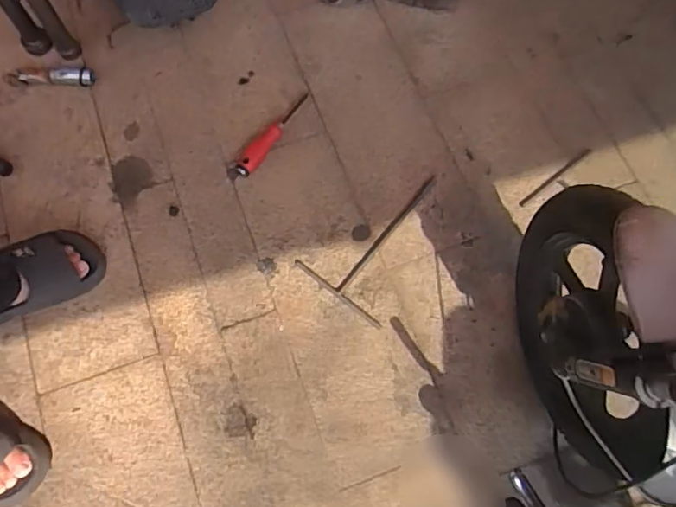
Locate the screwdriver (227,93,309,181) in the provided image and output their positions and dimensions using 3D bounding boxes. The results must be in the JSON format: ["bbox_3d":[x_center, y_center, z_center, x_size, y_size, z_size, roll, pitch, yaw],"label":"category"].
[{"bbox_3d":[-0.122,-0.223,1.054,0.041,0.038,0.225,32,72,12],"label":"screwdriver"}]

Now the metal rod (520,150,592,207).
[{"bbox_3d":[0.405,-0.143,1.044,0.187,0.004,0.011,-37,73,-13],"label":"metal rod"}]

